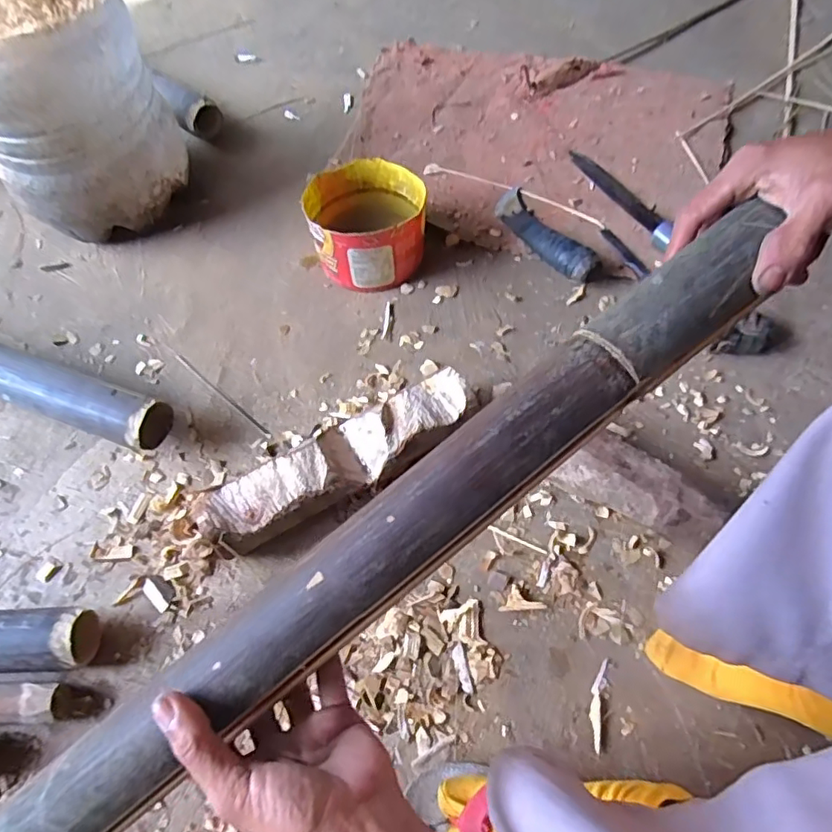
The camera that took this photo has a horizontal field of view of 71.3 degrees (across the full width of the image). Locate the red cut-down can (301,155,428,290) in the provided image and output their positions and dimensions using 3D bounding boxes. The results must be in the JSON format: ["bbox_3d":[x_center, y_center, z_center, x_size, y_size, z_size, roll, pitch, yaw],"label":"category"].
[{"bbox_3d":[-0.064,-0.256,0.782,0.149,0.101,0.150,-1,60,2],"label":"red cut-down can"}]

